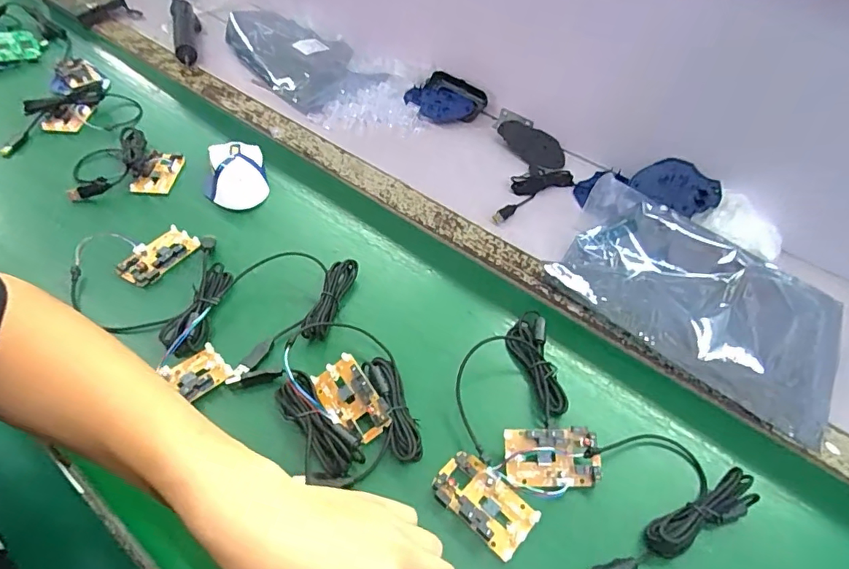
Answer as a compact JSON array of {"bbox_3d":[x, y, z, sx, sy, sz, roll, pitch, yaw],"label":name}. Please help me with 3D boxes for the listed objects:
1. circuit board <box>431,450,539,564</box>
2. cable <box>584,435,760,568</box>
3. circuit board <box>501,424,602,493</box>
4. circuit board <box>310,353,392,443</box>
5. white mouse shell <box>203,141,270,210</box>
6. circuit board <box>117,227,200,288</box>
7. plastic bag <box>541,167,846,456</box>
[{"bbox_3d":[0.045,0.167,0.374,0.076,0.012,0.043,35,53,23],"label":"circuit board"},{"bbox_3d":[0.174,0.165,0.383,0.159,0.023,0.087,-15,52,-19],"label":"cable"},{"bbox_3d":[0.103,0.140,0.391,0.074,0.011,0.045,-2,80,-1],"label":"circuit board"},{"bbox_3d":[-0.064,0.098,0.417,0.043,0.012,0.076,-40,59,-6],"label":"circuit board"},{"bbox_3d":[-0.237,-0.141,0.602,0.072,0.037,0.100,-11,50,-17],"label":"white mouse shell"},{"bbox_3d":[-0.284,-0.031,0.518,0.043,0.010,0.079,24,50,14],"label":"circuit board"},{"bbox_3d":[0.288,0.004,0.517,0.295,0.056,0.190,32,52,21],"label":"plastic bag"}]

